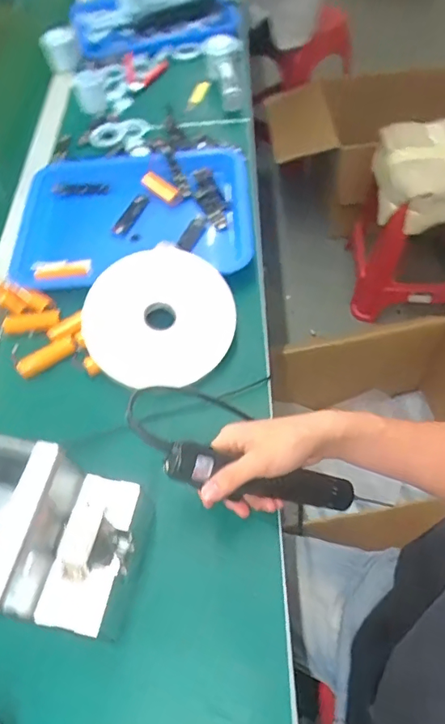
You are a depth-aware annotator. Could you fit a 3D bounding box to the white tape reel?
[{"bbox_3d":[-0.076,-0.055,0.612,0.173,0.014,0.177,2,75,-7],"label":"white tape reel"}]

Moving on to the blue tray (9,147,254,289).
[{"bbox_3d":[-0.127,-0.230,0.749,0.327,0.034,0.275,-5,57,0],"label":"blue tray"}]

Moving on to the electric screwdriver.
[{"bbox_3d":[0.044,0.112,0.488,0.200,0.042,0.035,18,54,-22],"label":"electric screwdriver"}]

